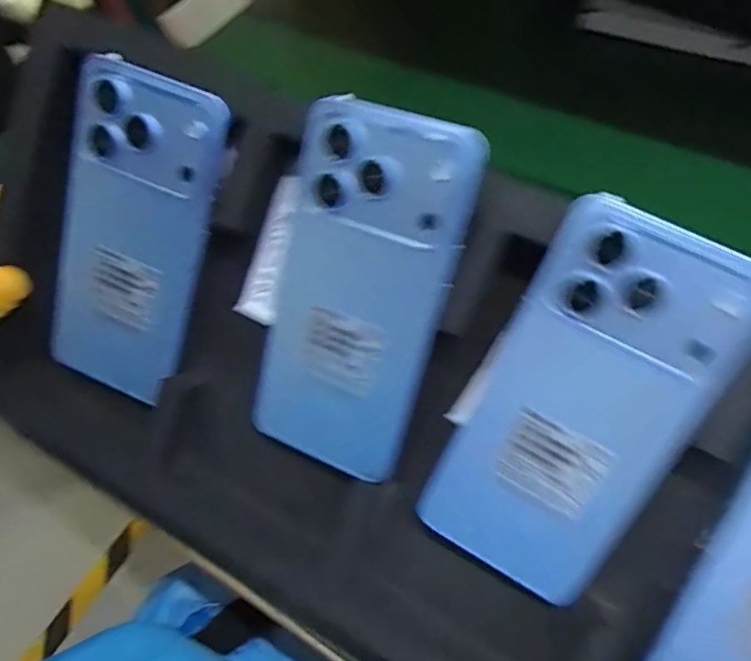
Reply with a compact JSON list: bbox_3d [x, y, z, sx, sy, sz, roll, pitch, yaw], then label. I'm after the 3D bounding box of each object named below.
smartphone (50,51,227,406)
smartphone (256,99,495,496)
[{"bbox_3d":[-0.123,-0.043,0.287,0.072,0.163,0.007,22,22,6],"label":"smartphone"},{"bbox_3d":[-0.010,-0.014,0.259,0.081,0.164,0.012,22,22,16],"label":"smartphone"}]

